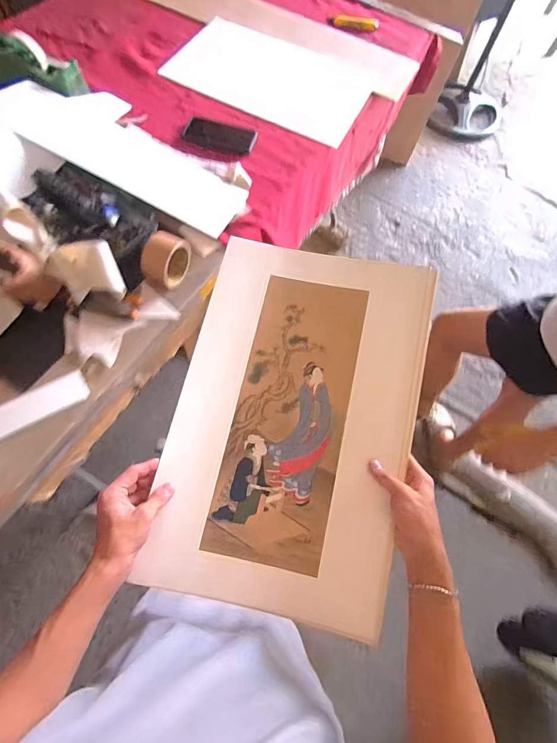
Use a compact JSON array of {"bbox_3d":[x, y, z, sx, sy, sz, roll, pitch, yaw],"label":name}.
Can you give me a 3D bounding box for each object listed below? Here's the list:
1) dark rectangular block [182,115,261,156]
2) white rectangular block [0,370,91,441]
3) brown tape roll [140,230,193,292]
[{"bbox_3d":[-0.136,-0.551,0.899,0.159,0.014,0.087,13,67,2],"label":"dark rectangular block"},{"bbox_3d":[-0.398,0.057,0.623,0.173,0.008,0.058,-29,70,-16],"label":"white rectangular block"},{"bbox_3d":[-0.208,-0.209,0.714,0.064,0.071,0.091,16,67,4],"label":"brown tape roll"}]

